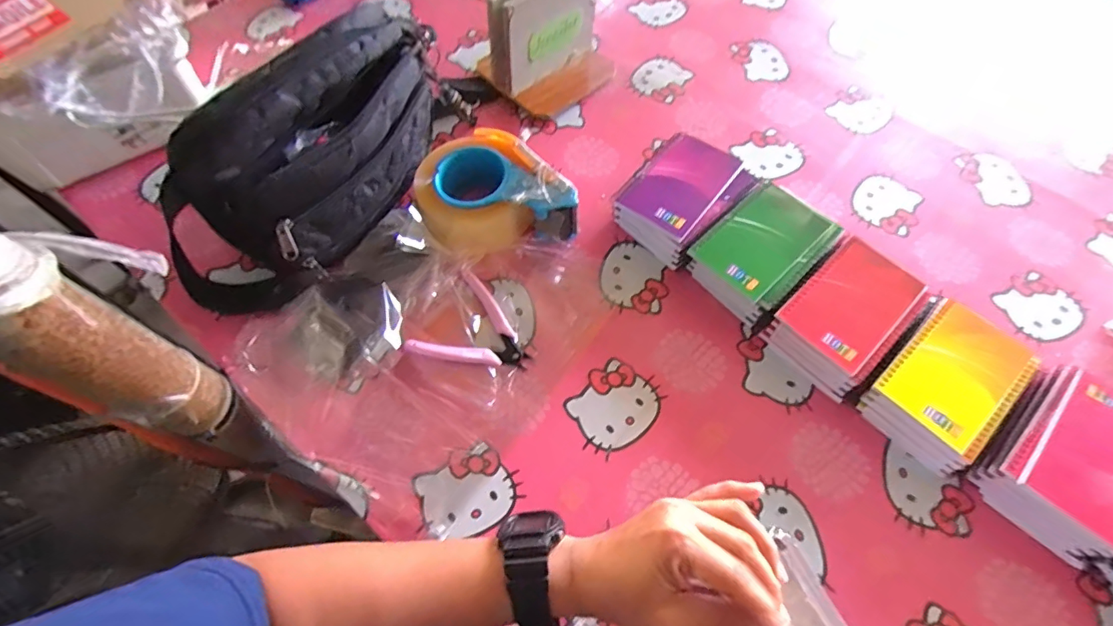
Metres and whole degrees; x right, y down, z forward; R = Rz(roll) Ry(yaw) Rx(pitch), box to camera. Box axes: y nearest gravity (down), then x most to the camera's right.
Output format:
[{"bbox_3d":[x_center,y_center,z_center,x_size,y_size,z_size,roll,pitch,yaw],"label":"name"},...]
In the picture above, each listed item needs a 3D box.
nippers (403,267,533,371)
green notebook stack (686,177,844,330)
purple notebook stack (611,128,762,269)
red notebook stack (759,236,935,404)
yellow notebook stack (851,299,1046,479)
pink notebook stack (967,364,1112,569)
[{"bbox_3d":[-0.074,0.017,0.501,0.106,0.013,0.104,26,66,12],"label":"nippers"},{"bbox_3d":[0.212,-0.061,0.529,0.133,0.051,0.101,-41,71,-19],"label":"green notebook stack"},{"bbox_3d":[0.137,-0.128,0.562,0.135,0.048,0.107,-41,71,-19],"label":"purple notebook stack"},{"bbox_3d":[0.279,0.004,0.497,0.092,0.049,0.141,42,70,18],"label":"red notebook stack"},{"bbox_3d":[0.355,0.064,0.467,0.099,0.047,0.136,40,69,17],"label":"yellow notebook stack"},{"bbox_3d":[0.436,0.122,0.436,0.109,0.058,0.136,37,68,16],"label":"pink notebook stack"}]

